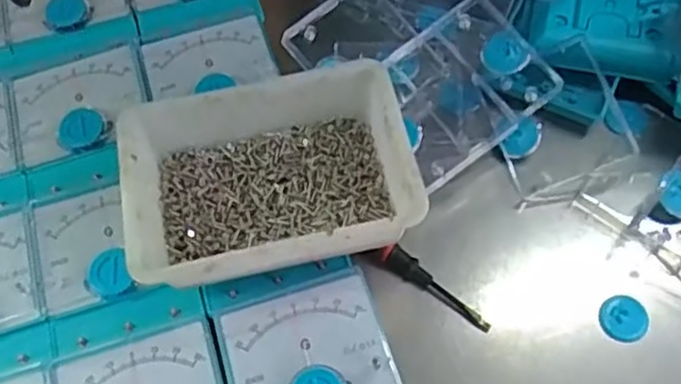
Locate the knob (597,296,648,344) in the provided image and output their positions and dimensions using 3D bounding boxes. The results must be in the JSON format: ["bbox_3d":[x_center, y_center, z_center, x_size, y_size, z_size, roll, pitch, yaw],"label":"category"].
[{"bbox_3d":[0.189,0.084,0.470,0.030,0.011,0.031,-1,63,2],"label":"knob"}]

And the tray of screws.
[{"bbox_3d":[-0.042,-0.004,0.451,0.172,0.062,0.125,-11,64,-4],"label":"tray of screws"}]

